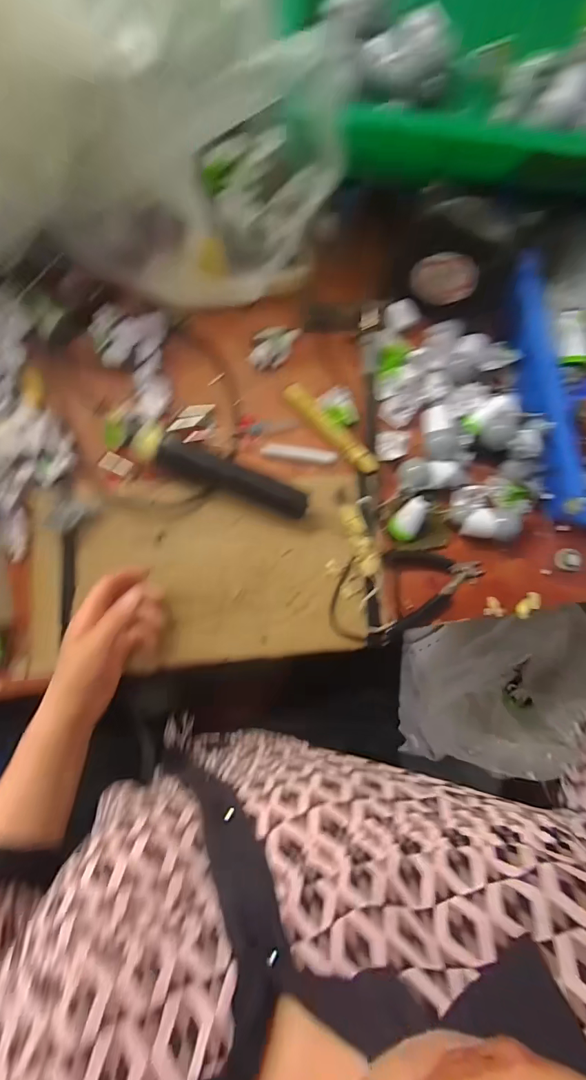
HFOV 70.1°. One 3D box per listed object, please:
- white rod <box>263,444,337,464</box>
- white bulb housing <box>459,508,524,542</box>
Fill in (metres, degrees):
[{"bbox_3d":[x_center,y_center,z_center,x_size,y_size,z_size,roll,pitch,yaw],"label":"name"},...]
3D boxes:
[{"bbox_3d":[0.007,-0.098,0.472,0.083,0.011,0.017,10,83,-3],"label":"white rod"},{"bbox_3d":[0.217,-0.017,0.458,0.058,0.033,0.031,11,83,-3],"label":"white bulb housing"}]

